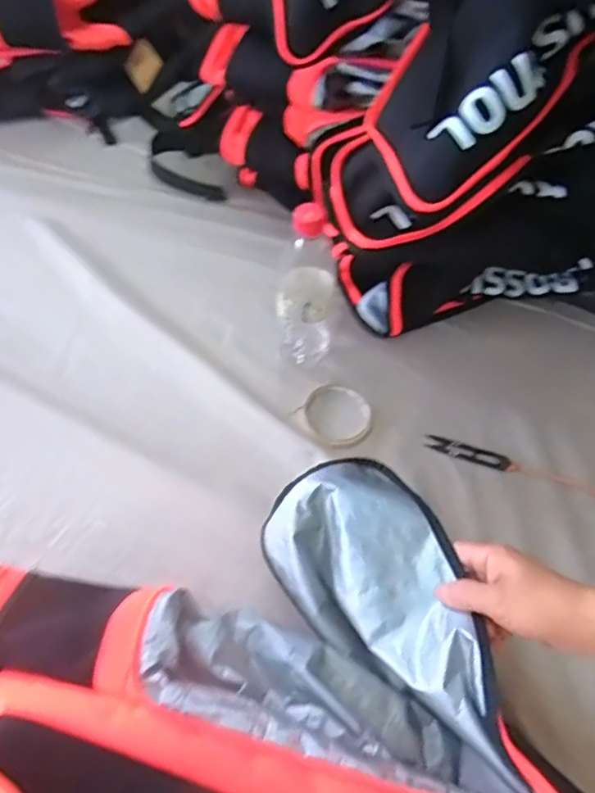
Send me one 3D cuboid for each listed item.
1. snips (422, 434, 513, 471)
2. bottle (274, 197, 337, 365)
[{"bbox_3d":[0.202,0.065,0.703,0.099,0.007,0.025,16,57,8],"label":"snips"},{"bbox_3d":[0.013,-0.134,0.689,0.067,0.211,0.076,7,56,2],"label":"bottle"}]

